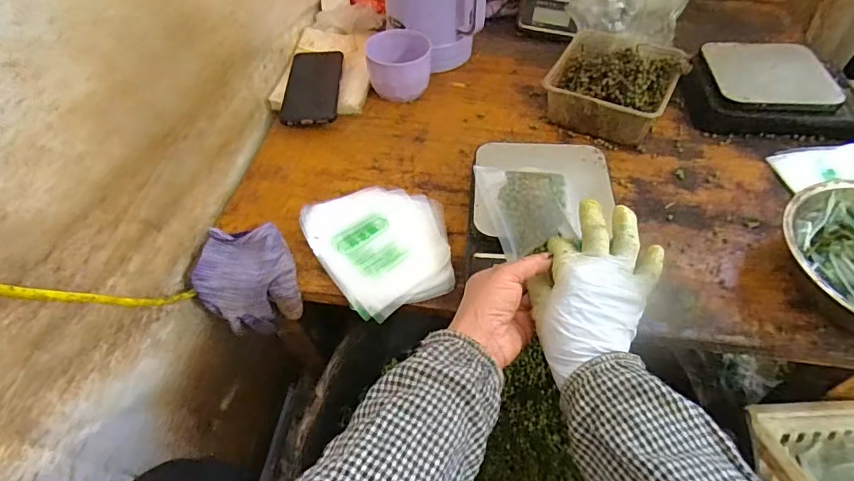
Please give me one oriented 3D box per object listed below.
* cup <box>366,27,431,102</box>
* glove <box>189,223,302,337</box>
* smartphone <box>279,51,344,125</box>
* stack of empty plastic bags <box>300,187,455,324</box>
[{"bbox_3d":[-0.040,-0.251,0.699,0.086,0.075,0.083,-1,52,2],"label":"cup"},{"bbox_3d":[-0.190,0.046,0.524,0.106,0.075,0.097,-1,52,2],"label":"glove"},{"bbox_3d":[-0.162,-0.224,0.694,0.075,0.016,0.167,1,52,-5],"label":"smartphone"},{"bbox_3d":[-0.039,0.000,0.517,0.147,0.022,0.164,-30,58,-26],"label":"stack of empty plastic bags"}]

